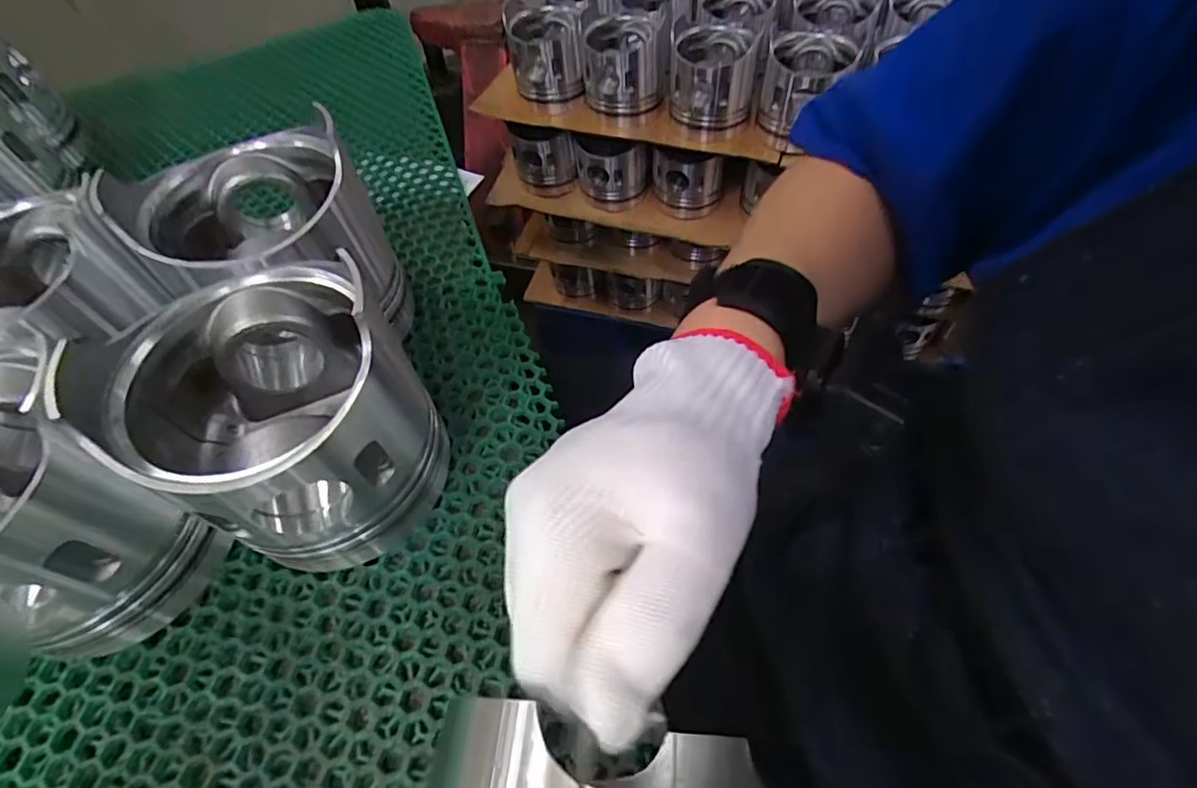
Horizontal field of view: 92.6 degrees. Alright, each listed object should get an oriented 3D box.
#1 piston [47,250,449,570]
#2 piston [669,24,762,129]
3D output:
[{"bbox_3d":[-0.130,0.015,0.247,0.099,0.098,0.098,24,61,18],"label":"piston"},{"bbox_3d":[0.140,-0.391,0.696,0.098,0.078,0.109,9,58,11],"label":"piston"}]

